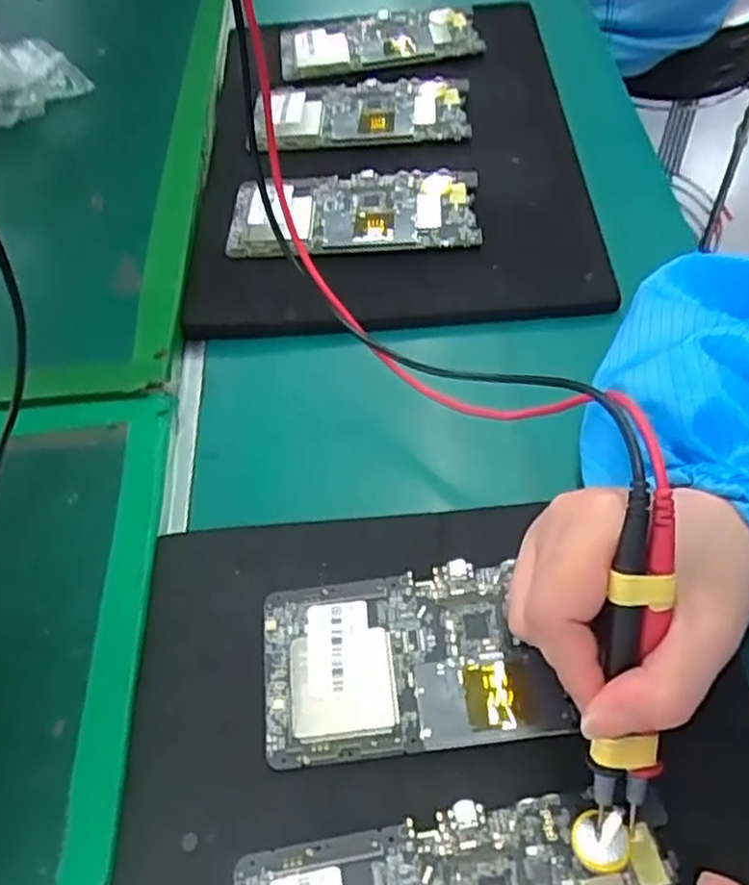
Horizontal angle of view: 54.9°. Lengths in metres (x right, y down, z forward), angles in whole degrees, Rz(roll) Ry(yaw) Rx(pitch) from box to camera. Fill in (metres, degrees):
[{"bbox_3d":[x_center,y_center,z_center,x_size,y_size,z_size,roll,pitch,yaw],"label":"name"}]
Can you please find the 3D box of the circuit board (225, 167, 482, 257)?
[{"bbox_3d":[-0.015,-0.153,0.472,0.159,0.012,0.079,-2,55,1],"label":"circuit board"}]

